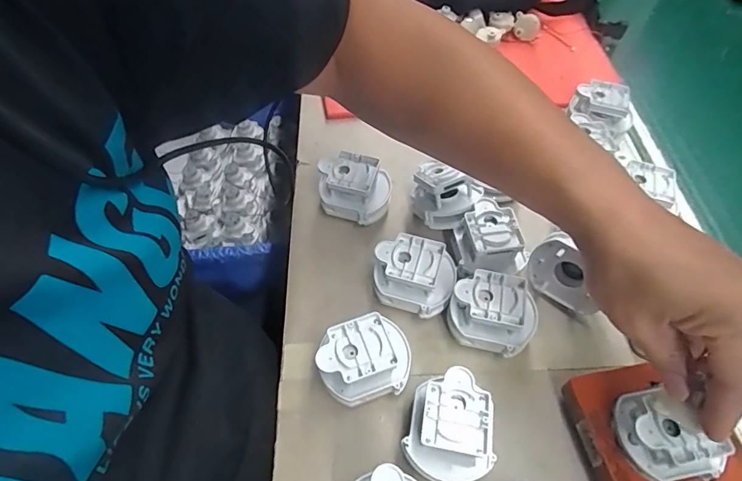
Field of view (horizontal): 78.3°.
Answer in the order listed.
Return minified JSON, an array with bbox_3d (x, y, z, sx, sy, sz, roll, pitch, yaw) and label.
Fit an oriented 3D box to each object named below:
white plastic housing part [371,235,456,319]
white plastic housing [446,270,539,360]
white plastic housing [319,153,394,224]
[{"bbox_3d":[0.037,0.029,0.392,0.068,0.038,0.054,17,56,10],"label":"white plastic housing part"},{"bbox_3d":[0.100,0.059,0.377,0.072,0.047,0.055,16,56,10],"label":"white plastic housing"},{"bbox_3d":[-0.016,-0.048,0.453,0.069,0.054,0.054,8,55,4],"label":"white plastic housing"}]

